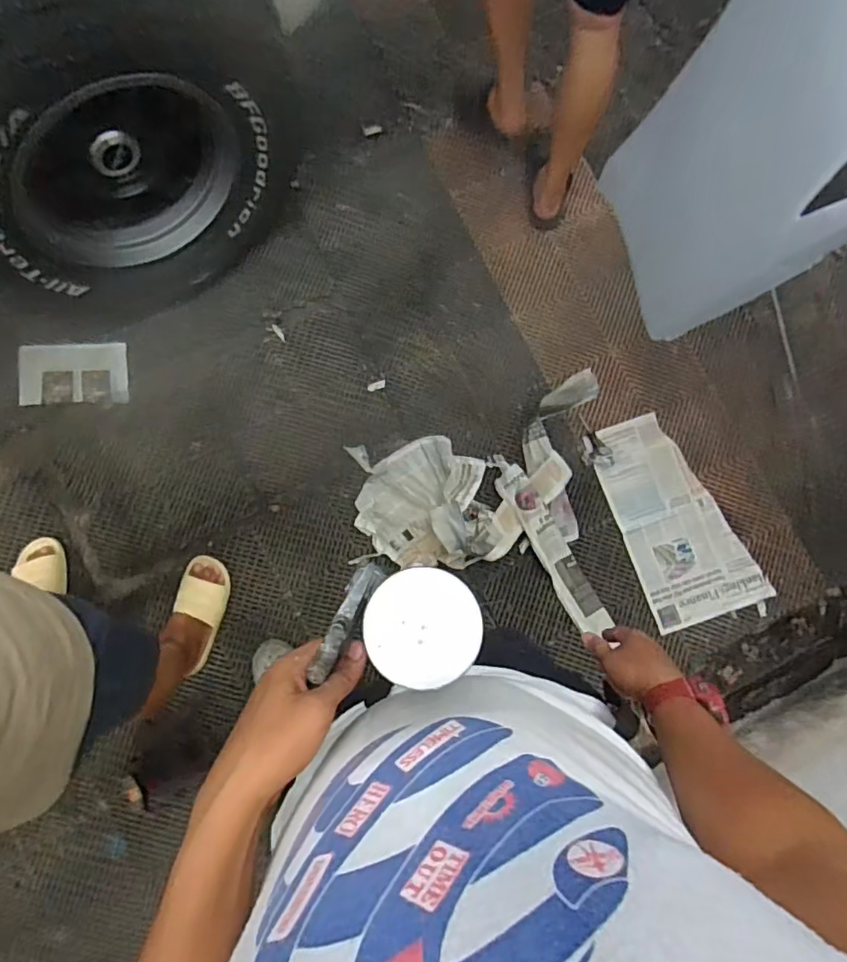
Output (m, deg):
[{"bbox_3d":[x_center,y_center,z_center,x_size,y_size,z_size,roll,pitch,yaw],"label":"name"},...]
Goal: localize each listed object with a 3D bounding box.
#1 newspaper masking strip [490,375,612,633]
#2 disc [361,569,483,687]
[{"bbox_3d":[0.337,0.048,1.452,0.284,0.079,0.646,-4,84,-2],"label":"newspaper masking strip"},{"bbox_3d":[0.000,0.096,0.377,0.075,0.010,0.073,0,81,-1],"label":"disc"}]

